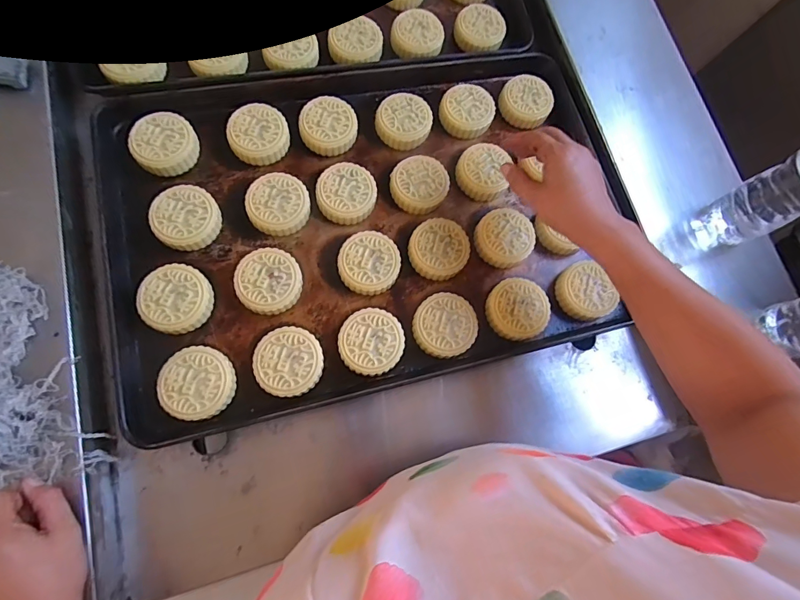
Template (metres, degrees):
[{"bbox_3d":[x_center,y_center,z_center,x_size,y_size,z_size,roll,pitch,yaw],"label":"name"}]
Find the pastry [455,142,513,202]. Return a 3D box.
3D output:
[{"bbox_3d":[0.108,-0.165,0.545,0.068,0.026,0.071,7,80,-2],"label":"pastry"}]

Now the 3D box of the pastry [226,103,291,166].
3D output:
[{"bbox_3d":[-0.172,-0.202,0.515,0.070,0.022,0.072,-7,86,-9],"label":"pastry"}]

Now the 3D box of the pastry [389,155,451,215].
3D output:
[{"bbox_3d":[0.024,-0.143,0.530,0.069,0.030,0.066,1,65,-3],"label":"pastry"}]

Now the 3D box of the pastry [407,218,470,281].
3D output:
[{"bbox_3d":[0.046,-0.061,0.507,0.070,0.026,0.069,1,65,-3],"label":"pastry"}]

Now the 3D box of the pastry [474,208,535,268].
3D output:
[{"bbox_3d":[0.128,-0.075,0.523,0.069,0.035,0.064,1,65,-3],"label":"pastry"}]

